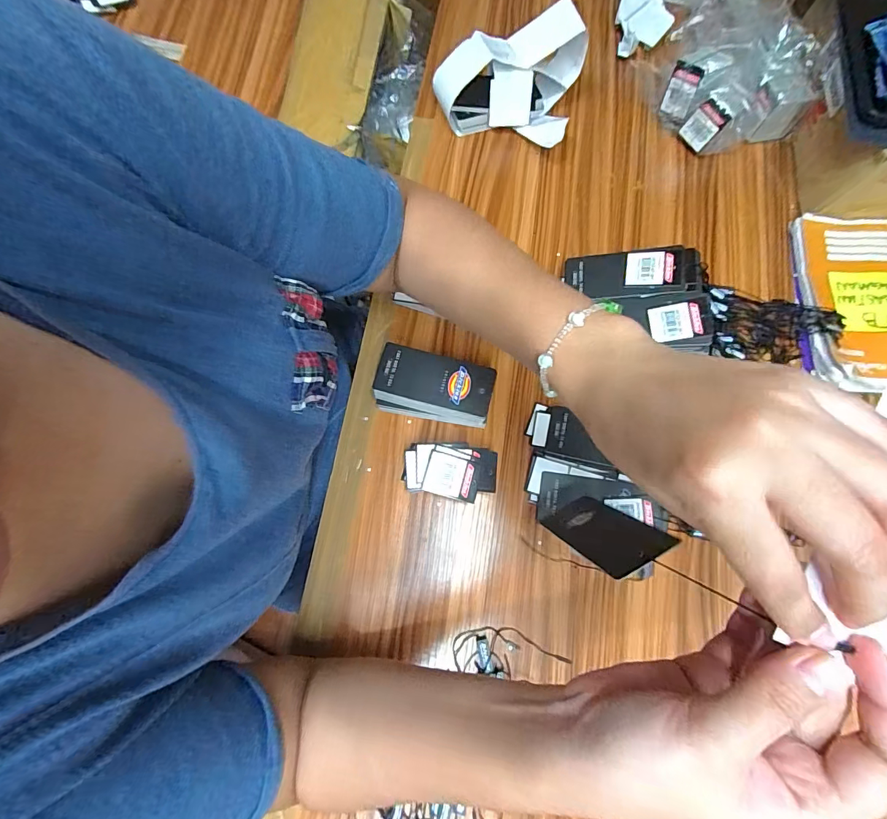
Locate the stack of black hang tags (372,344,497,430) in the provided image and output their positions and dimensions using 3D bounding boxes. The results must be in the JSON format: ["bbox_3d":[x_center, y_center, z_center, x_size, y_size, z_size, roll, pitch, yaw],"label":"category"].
[{"bbox_3d":[-0.009,-0.021,0.410,0.108,0.040,0.056,12,76,1],"label":"stack of black hang tags"}]

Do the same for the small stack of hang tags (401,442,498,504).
[{"bbox_3d":[0.006,0.058,0.397,0.085,0.028,0.050,11,76,1],"label":"small stack of hang tags"}]

